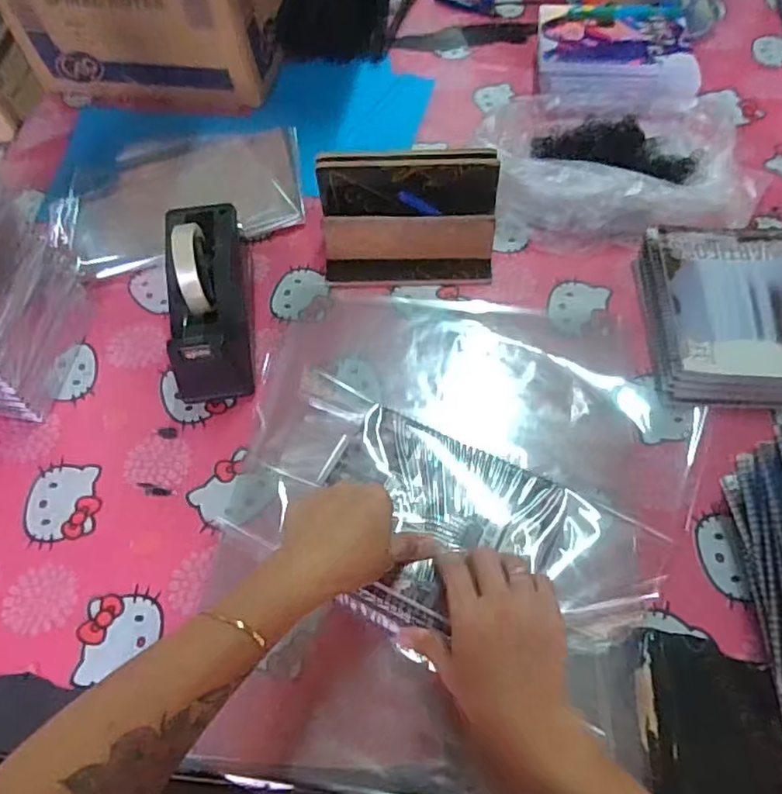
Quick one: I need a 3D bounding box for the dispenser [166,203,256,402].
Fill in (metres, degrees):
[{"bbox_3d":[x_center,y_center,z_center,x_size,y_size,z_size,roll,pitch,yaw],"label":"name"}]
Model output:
[{"bbox_3d":[-0.195,-0.109,0.651,0.084,0.121,0.211,-9,60,-3],"label":"dispenser"}]

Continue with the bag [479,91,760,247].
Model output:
[{"bbox_3d":[0.280,-0.299,0.768,0.316,0.079,0.222,-4,59,-1],"label":"bag"}]

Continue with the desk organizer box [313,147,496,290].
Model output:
[{"bbox_3d":[0.020,-0.201,0.698,0.193,0.116,0.086,-2,59,1],"label":"desk organizer box"}]

